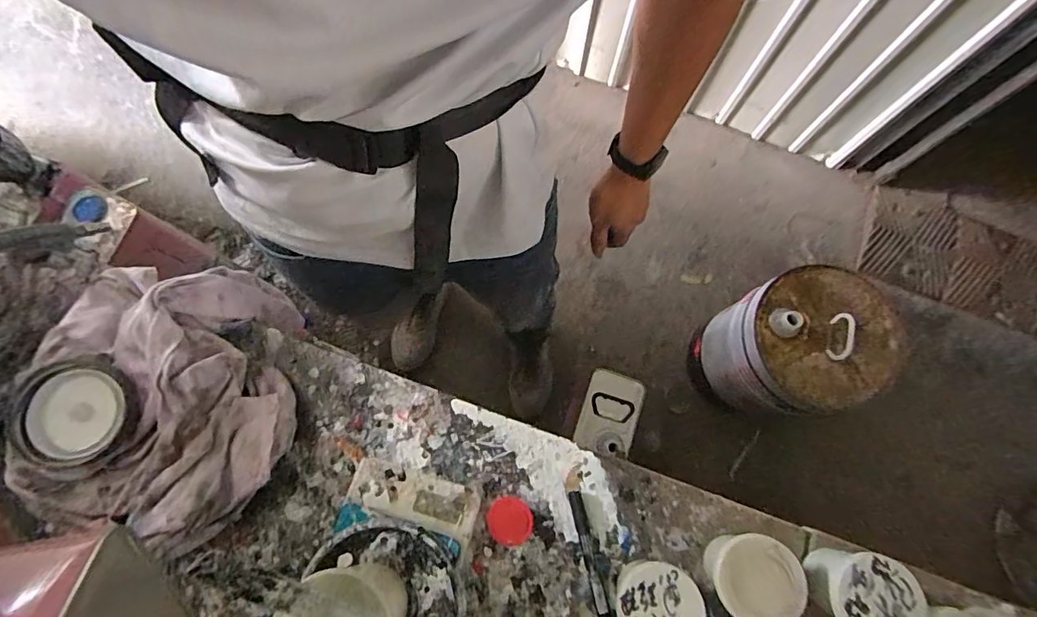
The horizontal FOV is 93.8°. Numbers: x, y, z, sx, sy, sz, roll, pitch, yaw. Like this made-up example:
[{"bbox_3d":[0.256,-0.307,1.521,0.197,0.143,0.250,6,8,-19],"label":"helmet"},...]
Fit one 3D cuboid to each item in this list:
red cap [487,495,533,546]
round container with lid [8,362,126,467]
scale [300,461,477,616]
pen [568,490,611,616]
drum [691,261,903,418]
[{"bbox_3d":[-0.009,0.215,0.491,0.045,0.014,0.045,0,77,0],"label":"red cap"},{"bbox_3d":[-0.435,0.102,0.471,0.093,0.022,0.089,0,77,0],"label":"round container with lid"},{"bbox_3d":[-0.123,0.258,0.465,0.152,0.048,0.196,11,77,2],"label":"scale"},{"bbox_3d":[0.072,0.251,0.480,0.013,0.018,0.132,-12,77,-3],"label":"pen"},{"bbox_3d":[0.577,0.089,1.079,0.287,0.366,0.265,-24,78,-6],"label":"drum"}]

